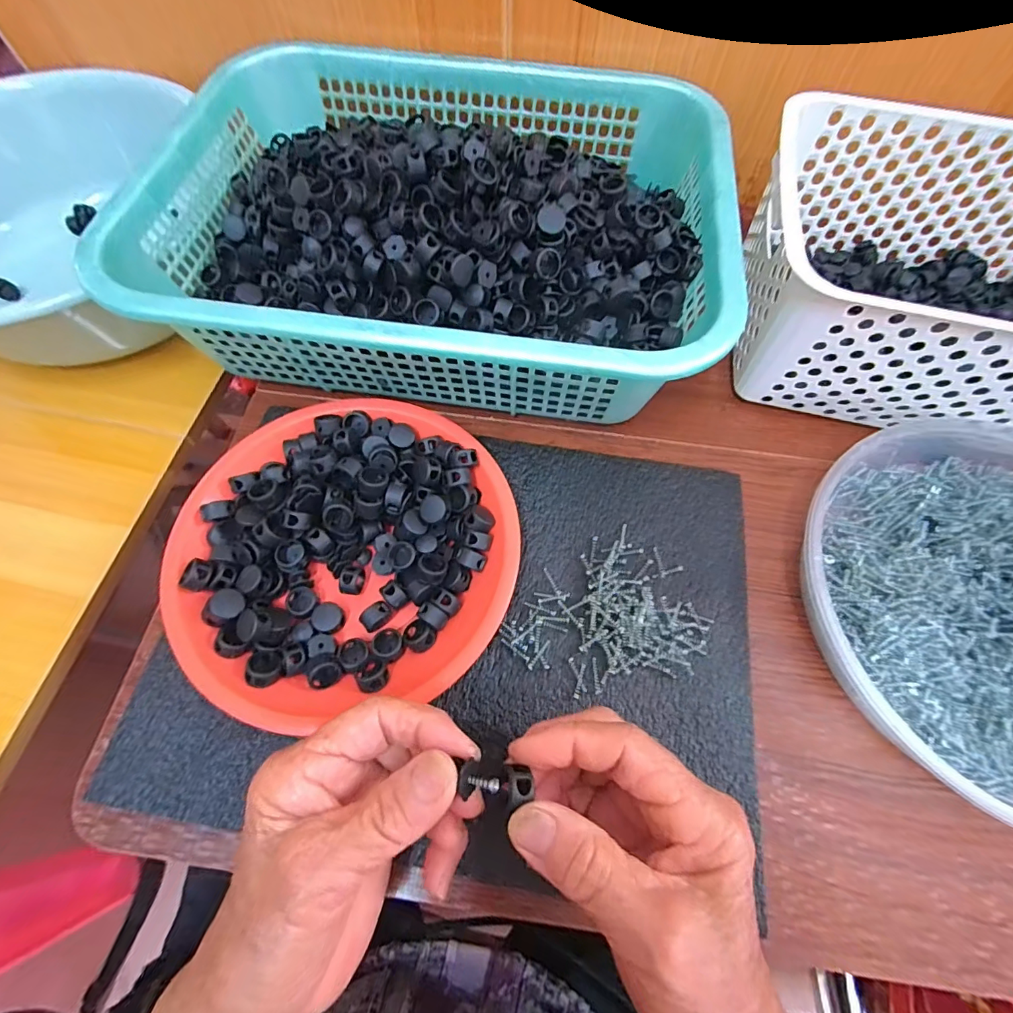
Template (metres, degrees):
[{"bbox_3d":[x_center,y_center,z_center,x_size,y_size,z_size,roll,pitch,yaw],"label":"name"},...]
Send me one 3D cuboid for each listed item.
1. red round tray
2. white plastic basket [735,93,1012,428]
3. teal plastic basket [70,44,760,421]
[{"bbox_3d":[-0.092,0.018,0.275,0.187,0.036,0.189,0,67,0],"label":"red round tray"},{"bbox_3d":[0.325,-0.158,0.325,0.299,0.101,0.203,14,68,5],"label":"white plastic basket"},{"bbox_3d":[-0.042,-0.209,0.340,0.380,0.099,0.289,9,67,3],"label":"teal plastic basket"}]

